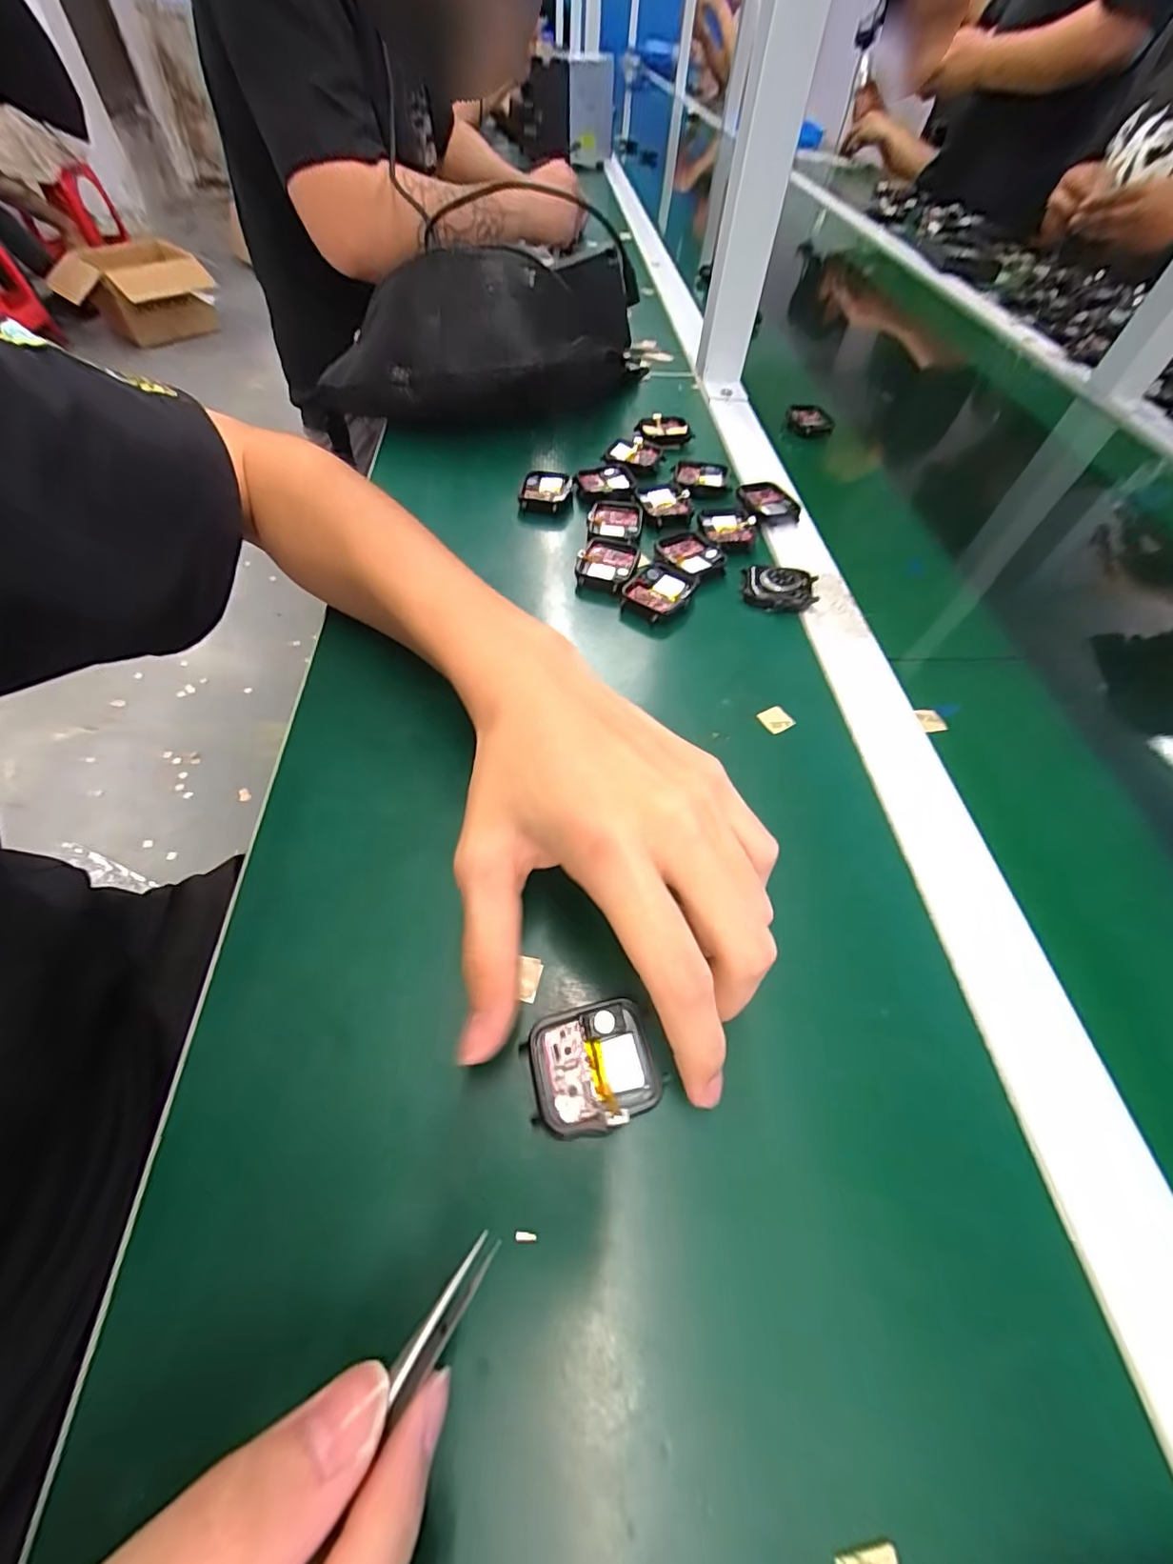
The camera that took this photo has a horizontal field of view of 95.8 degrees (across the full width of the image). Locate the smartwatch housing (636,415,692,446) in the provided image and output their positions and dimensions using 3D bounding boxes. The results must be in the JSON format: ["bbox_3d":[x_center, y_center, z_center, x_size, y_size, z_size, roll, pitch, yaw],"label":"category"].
[{"bbox_3d":[0.067,-0.300,0.454,0.045,0.008,0.038,4,57,-2],"label":"smartwatch housing"}]

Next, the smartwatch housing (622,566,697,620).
[{"bbox_3d":[0.046,-0.121,0.335,0.038,0.006,0.043,27,59,13],"label":"smartwatch housing"}]

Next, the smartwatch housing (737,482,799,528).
[{"bbox_3d":[0.136,-0.209,0.396,0.037,0.007,0.045,-10,58,-11],"label":"smartwatch housing"}]

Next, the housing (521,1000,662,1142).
[{"bbox_3d":[0.003,0.101,0.188,0.045,0.005,0.038,-11,58,-11],"label":"housing"}]

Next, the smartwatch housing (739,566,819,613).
[{"bbox_3d":[0.125,-0.127,0.345,0.046,0.012,0.033,16,57,6],"label":"smartwatch housing"}]

